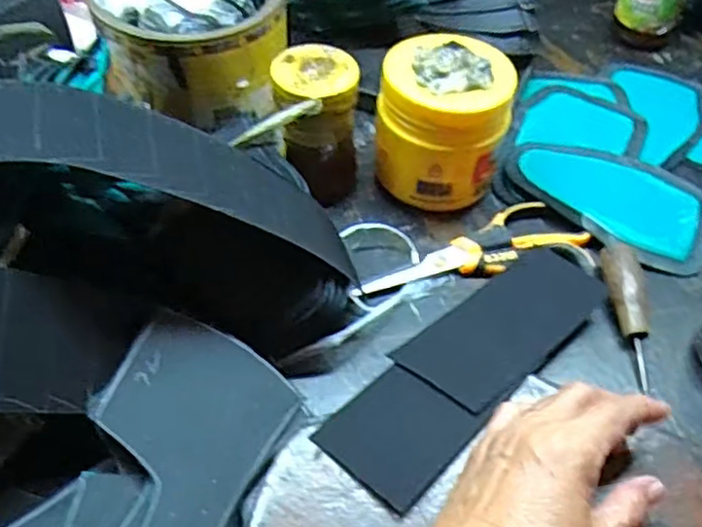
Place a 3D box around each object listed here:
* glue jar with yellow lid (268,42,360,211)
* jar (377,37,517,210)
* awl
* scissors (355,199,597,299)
[{"bbox_3d":[-0.024,-0.100,0.485,0.058,0.111,0.057,2,51,-2],"label":"glue jar with yellow lid"},{"bbox_3d":[0.065,-0.103,0.495,0.090,0.098,0.087,2,51,-2],"label":"jar"},{"bbox_3d":[0.187,0.030,0.453,0.024,0.023,0.108,5,51,1],"label":"awl"},{"bbox_3d":[0.093,-0.012,0.483,0.165,0.009,0.049,-17,54,-16],"label":"scissors"}]

